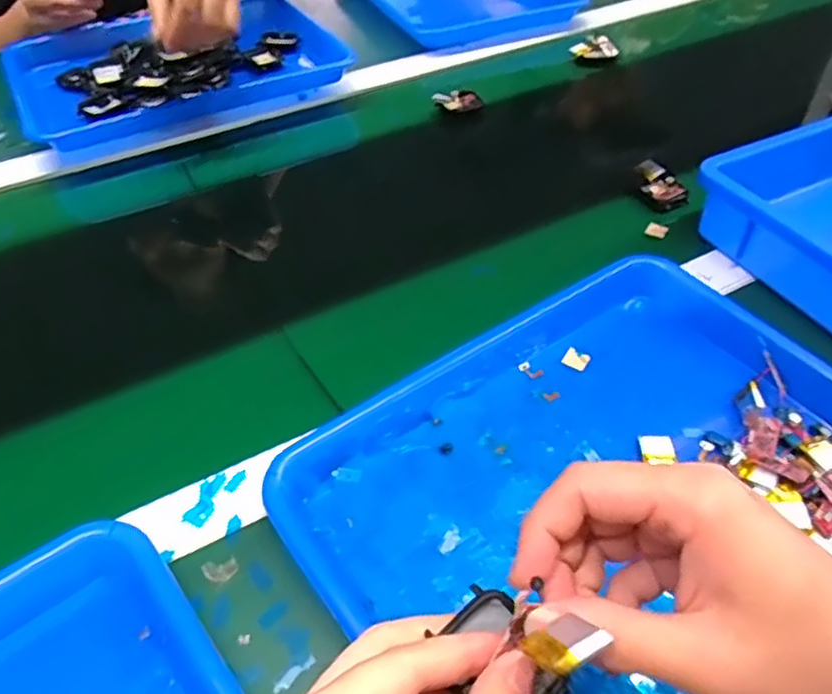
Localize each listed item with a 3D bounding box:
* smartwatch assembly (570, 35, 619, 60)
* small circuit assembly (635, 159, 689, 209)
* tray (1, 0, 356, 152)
[{"bbox_3d":[0.215,-0.361,0.804,0.053,0.019,0.025,-3,48,-3],"label":"smartwatch assembly"},{"bbox_3d":[0.221,-0.151,0.616,0.029,0.017,0.067,-16,50,-14],"label":"small circuit assembly"},{"bbox_3d":[-0.262,-0.313,0.737,0.332,0.036,0.245,-20,51,-17],"label":"tray"}]

